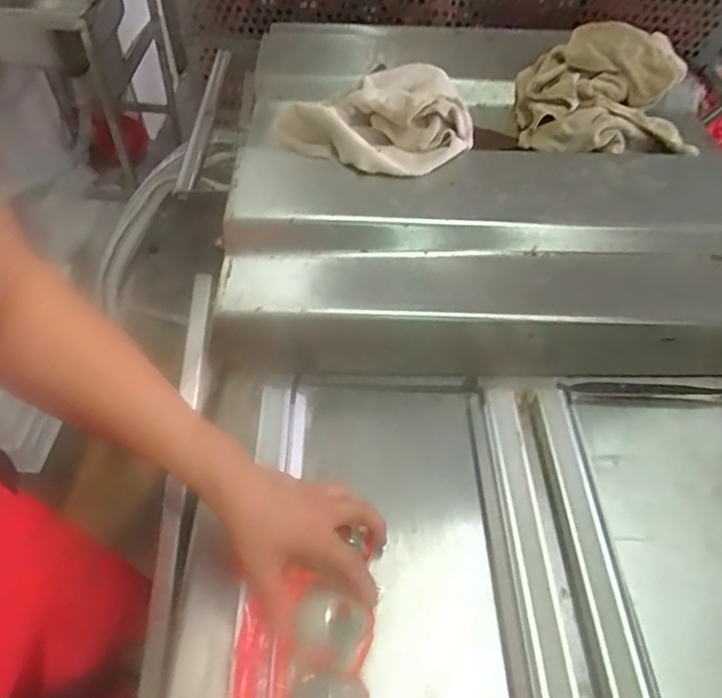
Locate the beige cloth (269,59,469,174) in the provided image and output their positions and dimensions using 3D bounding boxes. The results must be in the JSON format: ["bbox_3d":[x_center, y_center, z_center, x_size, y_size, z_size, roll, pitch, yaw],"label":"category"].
[{"bbox_3d":[0.018,-0.294,0.709,0.230,0.089,0.163,26,53,18],"label":"beige cloth"}]

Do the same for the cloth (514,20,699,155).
[{"bbox_3d":[0.329,-0.347,0.747,0.223,0.107,0.210,15,50,9],"label":"cloth"}]

